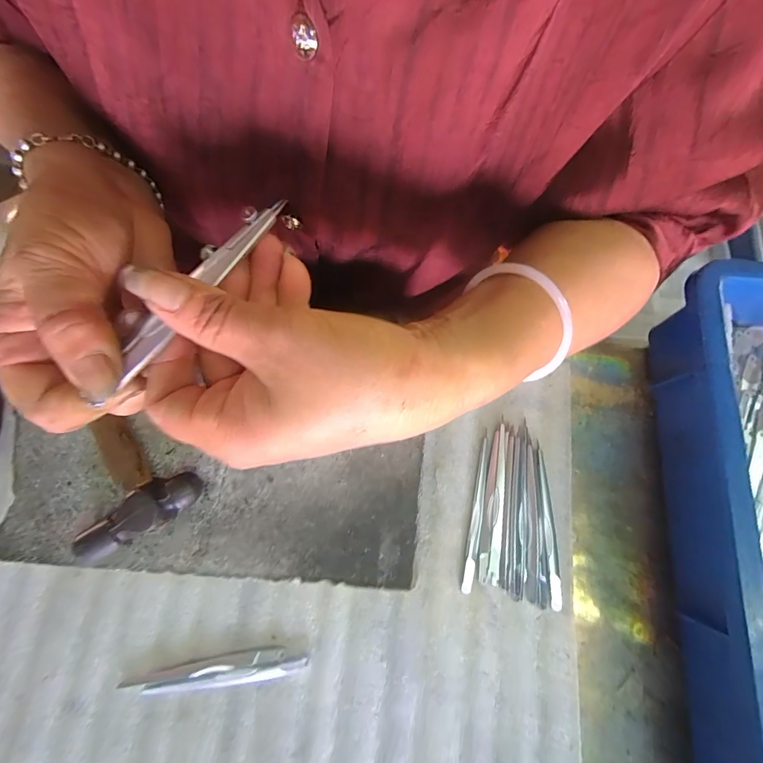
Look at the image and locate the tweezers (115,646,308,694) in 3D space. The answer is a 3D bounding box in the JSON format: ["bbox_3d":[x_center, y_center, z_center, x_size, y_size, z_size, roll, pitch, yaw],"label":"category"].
[{"bbox_3d":[-0.103,0.181,0.247,0.111,0.006,0.017,-6,77,-3],"label":"tweezers"}]

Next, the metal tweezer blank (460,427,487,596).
[{"bbox_3d":[0.067,0.089,0.276,0.006,0.008,0.107,12,76,2],"label":"metal tweezer blank"}]

